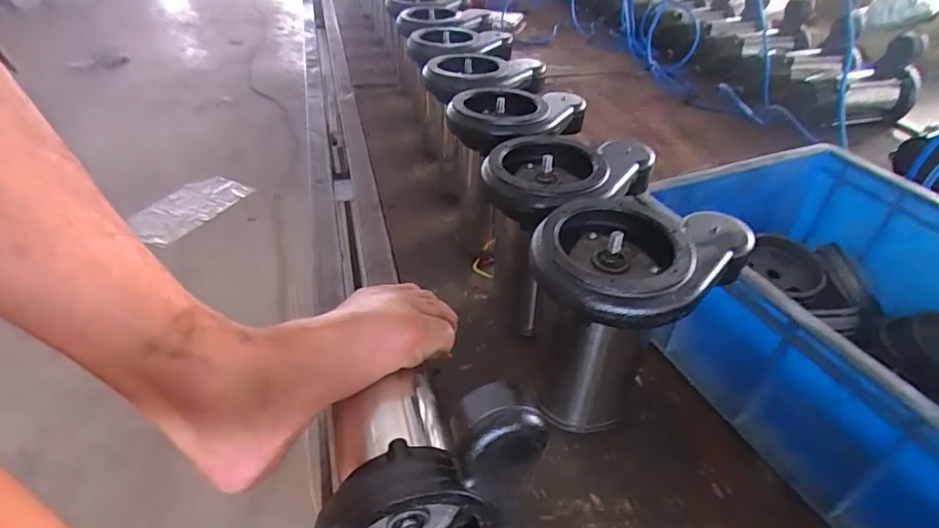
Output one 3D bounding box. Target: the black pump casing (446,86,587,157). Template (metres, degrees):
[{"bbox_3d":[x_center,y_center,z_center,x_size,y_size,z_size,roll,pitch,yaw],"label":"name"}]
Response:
[{"bbox_3d":[0.050,-0.173,0.608,0.128,0.037,0.156,24,43,25],"label":"black pump casing"}]

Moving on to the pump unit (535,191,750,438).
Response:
[{"bbox_3d":[0.123,0.052,0.445,0.156,0.190,0.121,-28,48,-33],"label":"pump unit"}]

